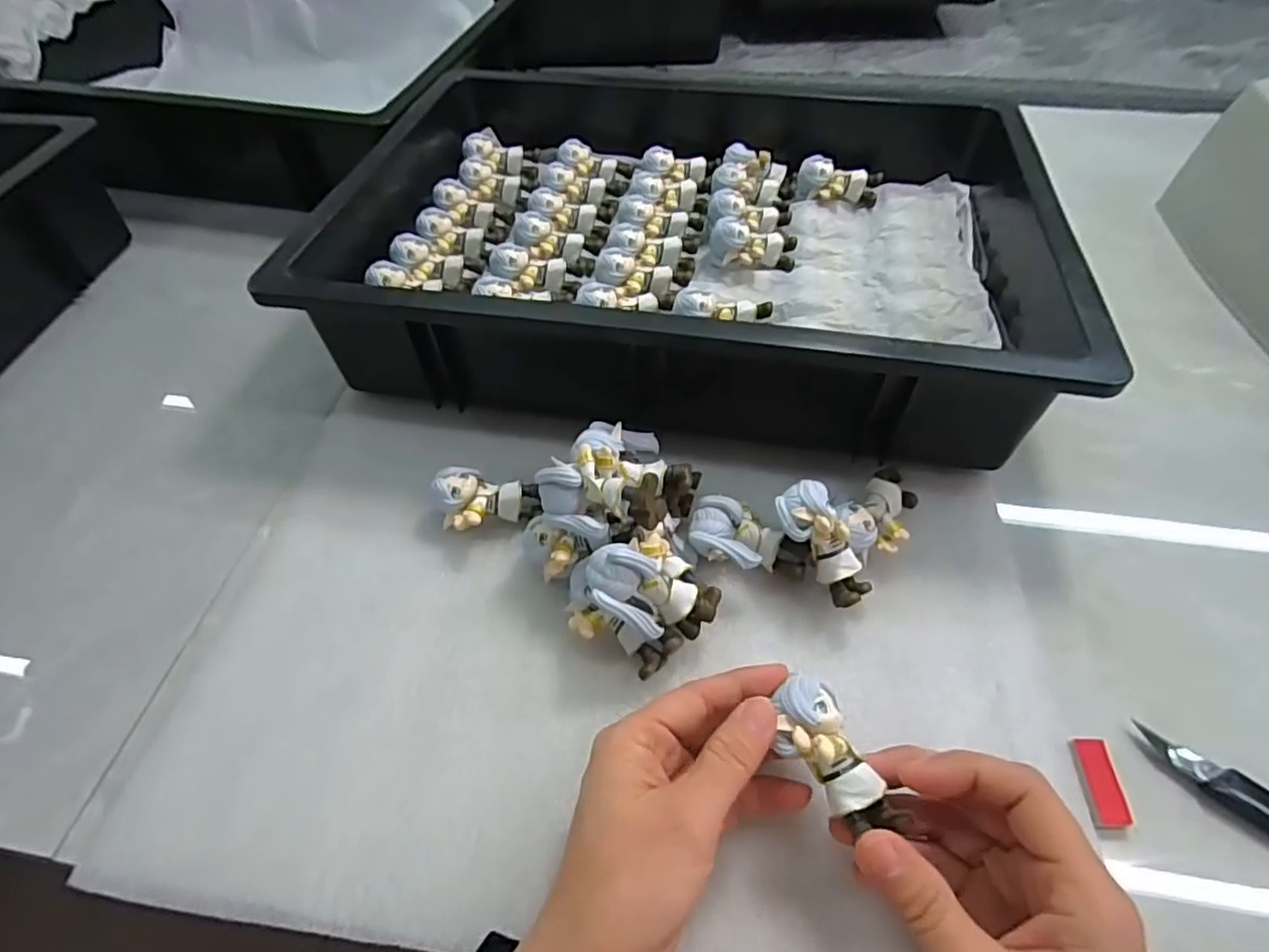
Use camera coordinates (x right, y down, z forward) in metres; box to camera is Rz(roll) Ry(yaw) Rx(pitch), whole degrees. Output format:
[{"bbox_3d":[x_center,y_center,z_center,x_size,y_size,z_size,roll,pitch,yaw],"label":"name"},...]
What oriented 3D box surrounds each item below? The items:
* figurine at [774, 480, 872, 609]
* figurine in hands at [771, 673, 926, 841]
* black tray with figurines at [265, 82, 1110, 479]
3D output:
[{"bbox_3d":[0.095,0.032,0.307,0.027,0.022,0.062,-29,90,-20],"label":"figurine"},{"bbox_3d":[0.076,0.106,0.239,0.028,0.020,0.060,-25,68,-17],"label":"figurine in hands"},{"bbox_3d":[0.037,-0.186,0.460,0.453,0.091,0.356,7,53,7],"label":"black tray with figurines"}]

